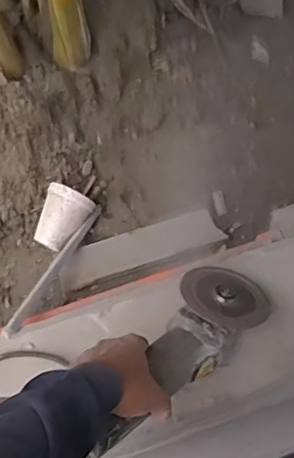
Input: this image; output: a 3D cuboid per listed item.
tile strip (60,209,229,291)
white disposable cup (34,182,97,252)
[{"bbox_3d":[-0.009,0.030,0.884,0.247,0.011,0.066,-20,56,-12],"label":"tile strip"},{"bbox_3d":[-0.132,-0.013,0.902,0.075,0.074,0.095,26,66,15],"label":"white disposable cup"}]

